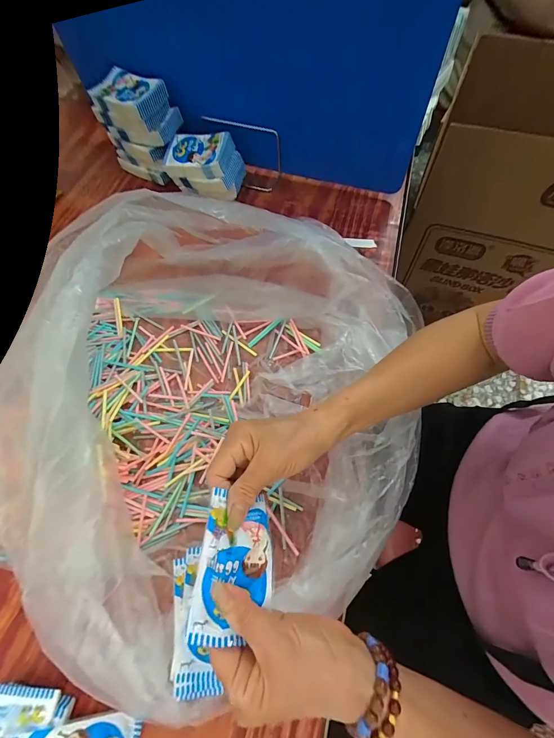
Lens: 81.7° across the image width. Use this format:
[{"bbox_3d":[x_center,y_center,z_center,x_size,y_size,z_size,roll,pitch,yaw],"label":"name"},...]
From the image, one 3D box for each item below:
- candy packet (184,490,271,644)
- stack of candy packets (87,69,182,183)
[{"bbox_3d":[-0.031,0.149,0.247,0.053,0.014,0.096,15,63,-16],"label":"candy packet"},{"bbox_3d":[-0.228,-0.411,0.549,0.123,0.124,0.078,25,70,13],"label":"stack of candy packets"}]

